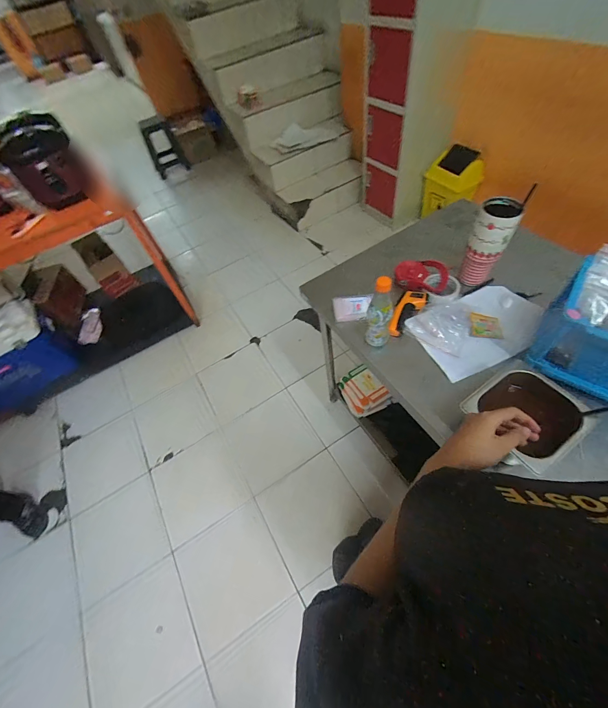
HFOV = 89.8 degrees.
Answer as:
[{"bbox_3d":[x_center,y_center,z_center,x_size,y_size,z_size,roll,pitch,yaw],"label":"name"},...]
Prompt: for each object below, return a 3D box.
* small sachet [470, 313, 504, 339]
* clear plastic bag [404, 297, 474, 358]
[{"bbox_3d":[0.461,-0.072,0.779,0.079,0.004,0.080,10,56,2],"label":"small sachet"},{"bbox_3d":[0.363,-0.091,0.811,0.146,0.030,0.166,23,64,23],"label":"clear plastic bag"}]

